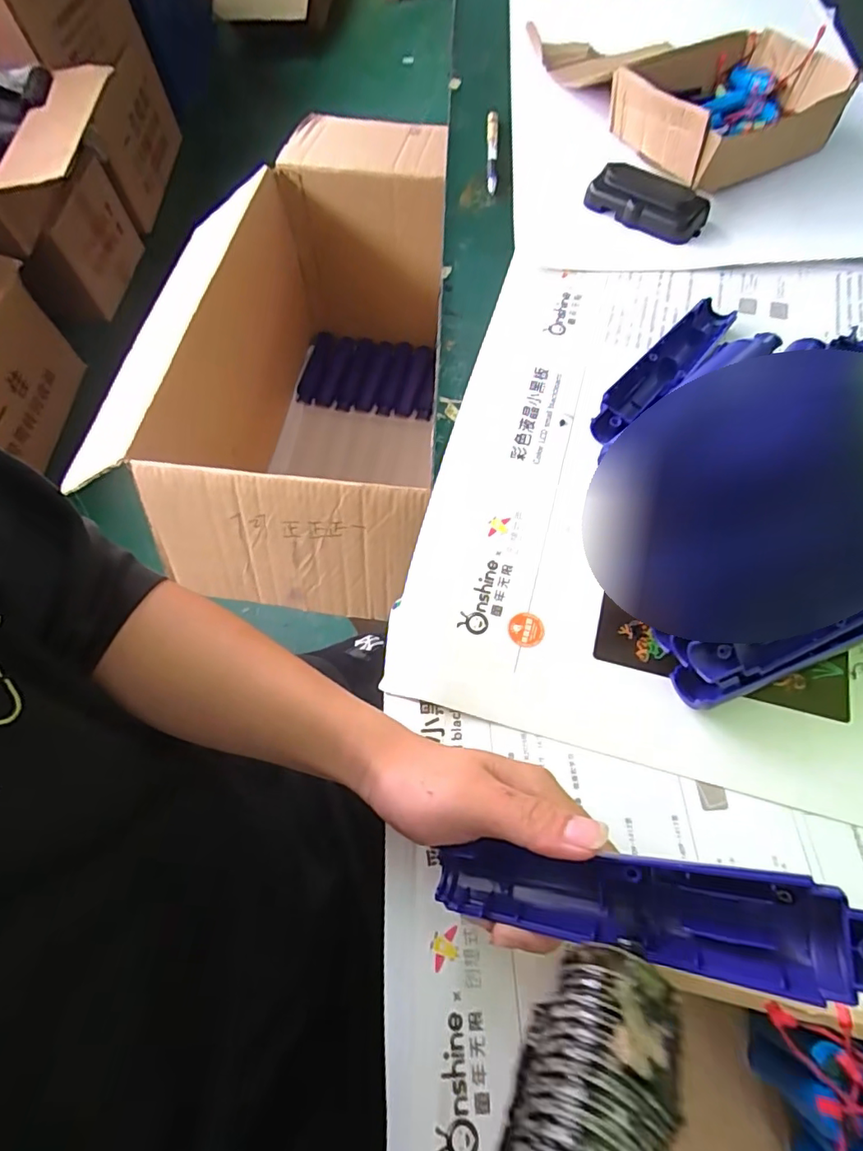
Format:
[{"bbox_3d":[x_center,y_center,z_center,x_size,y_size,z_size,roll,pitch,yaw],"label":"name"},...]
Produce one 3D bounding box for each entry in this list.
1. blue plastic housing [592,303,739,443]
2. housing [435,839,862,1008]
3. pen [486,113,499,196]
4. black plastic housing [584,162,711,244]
[{"bbox_3d":[0.176,-0.156,0.418,0.033,0.023,0.171,40,72,18],"label":"blue plastic housing"},{"bbox_3d":[0.078,0.126,0.207,0.166,0.020,0.035,-6,62,28],"label":"housing"},{"bbox_3d":[0.062,-0.436,0.560,0.012,0.008,0.135,2,65,2],"label":"pen"},{"bbox_3d":[0.196,-0.341,0.497,0.102,0.027,0.051,32,70,15],"label":"black plastic housing"}]

